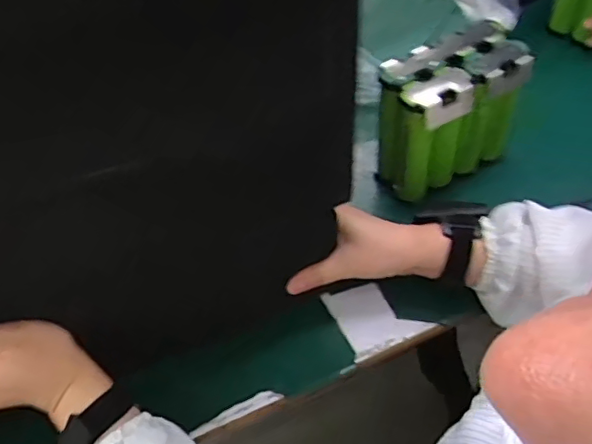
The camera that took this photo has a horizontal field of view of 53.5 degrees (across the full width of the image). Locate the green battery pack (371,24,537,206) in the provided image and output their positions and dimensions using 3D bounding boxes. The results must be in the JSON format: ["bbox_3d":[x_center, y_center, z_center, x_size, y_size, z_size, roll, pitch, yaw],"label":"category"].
[{"bbox_3d":[0.155,-0.108,0.604,0.136,0.140,0.078,-30,57,-16],"label":"green battery pack"}]

